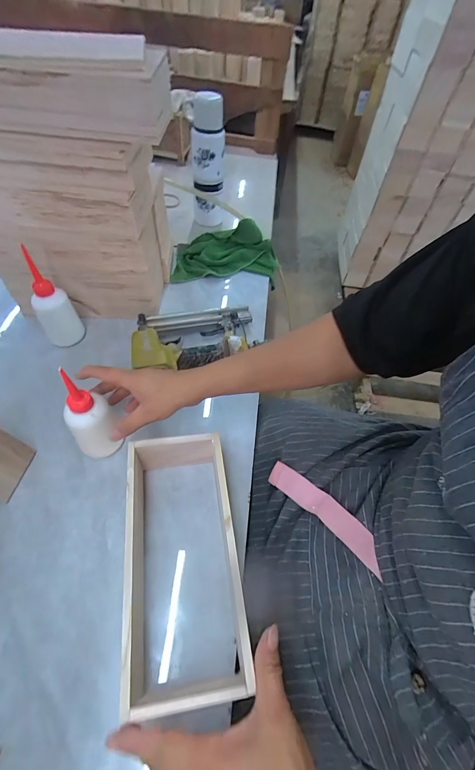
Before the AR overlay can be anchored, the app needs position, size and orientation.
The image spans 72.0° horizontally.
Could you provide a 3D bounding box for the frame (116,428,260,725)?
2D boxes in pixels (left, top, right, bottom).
[{"bbox_3d":[-0.062,0.189,0.372,0.118,0.074,0.254,-7,55,-10],"label":"frame"}]

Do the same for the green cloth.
[{"bbox_3d":[-0.027,-0.306,0.748,0.248,0.071,0.125,-4,55,-9],"label":"green cloth"}]

